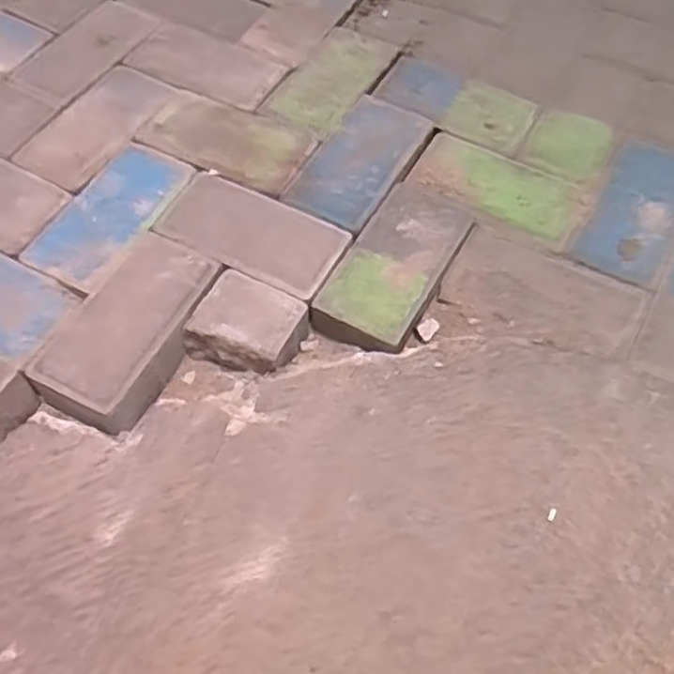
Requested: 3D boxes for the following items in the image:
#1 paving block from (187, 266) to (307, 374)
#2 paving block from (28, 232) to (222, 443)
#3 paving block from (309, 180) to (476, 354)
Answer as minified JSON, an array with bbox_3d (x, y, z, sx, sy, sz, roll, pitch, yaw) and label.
[{"bbox_3d":[-0.092,-0.009,0.729,0.100,0.054,0.090,24,62,12],"label":"paving block"},{"bbox_3d":[-0.213,-0.008,0.718,0.109,0.054,0.209,25,62,13],"label":"paving block"},{"bbox_3d":[0.066,-0.073,0.769,0.104,0.056,0.212,29,63,15],"label":"paving block"}]

